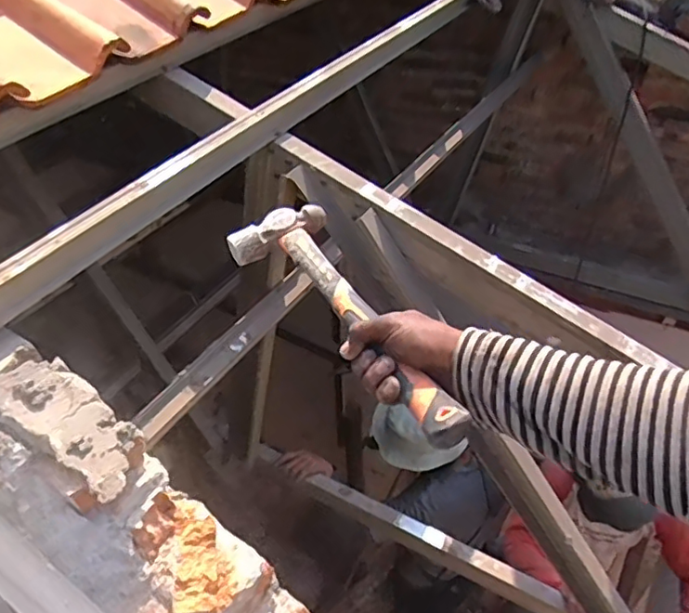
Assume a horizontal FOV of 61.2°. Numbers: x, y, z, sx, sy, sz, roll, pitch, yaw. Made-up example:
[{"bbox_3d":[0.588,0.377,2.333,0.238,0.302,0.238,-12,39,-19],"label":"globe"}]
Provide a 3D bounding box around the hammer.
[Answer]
[{"bbox_3d":[0.002,0.002,0.582,0.115,0.031,0.371,-22,44,-21],"label":"hammer"}]

